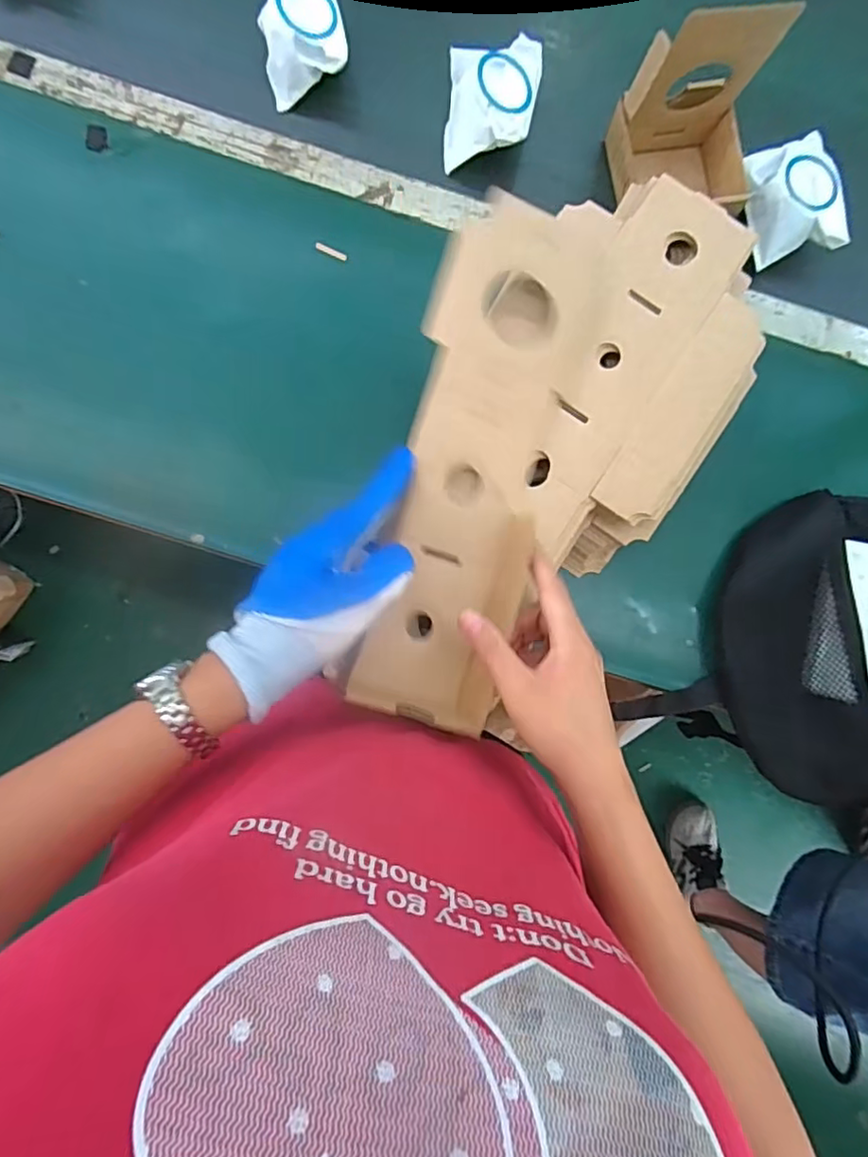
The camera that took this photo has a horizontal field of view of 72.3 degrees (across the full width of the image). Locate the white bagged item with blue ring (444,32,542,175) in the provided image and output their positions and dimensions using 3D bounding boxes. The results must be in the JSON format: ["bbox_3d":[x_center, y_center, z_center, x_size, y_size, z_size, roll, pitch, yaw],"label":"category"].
[{"bbox_3d":[0.054,-0.437,0.550,0.082,0.055,0.099,3,86,-3],"label":"white bagged item with blue ring"}]

